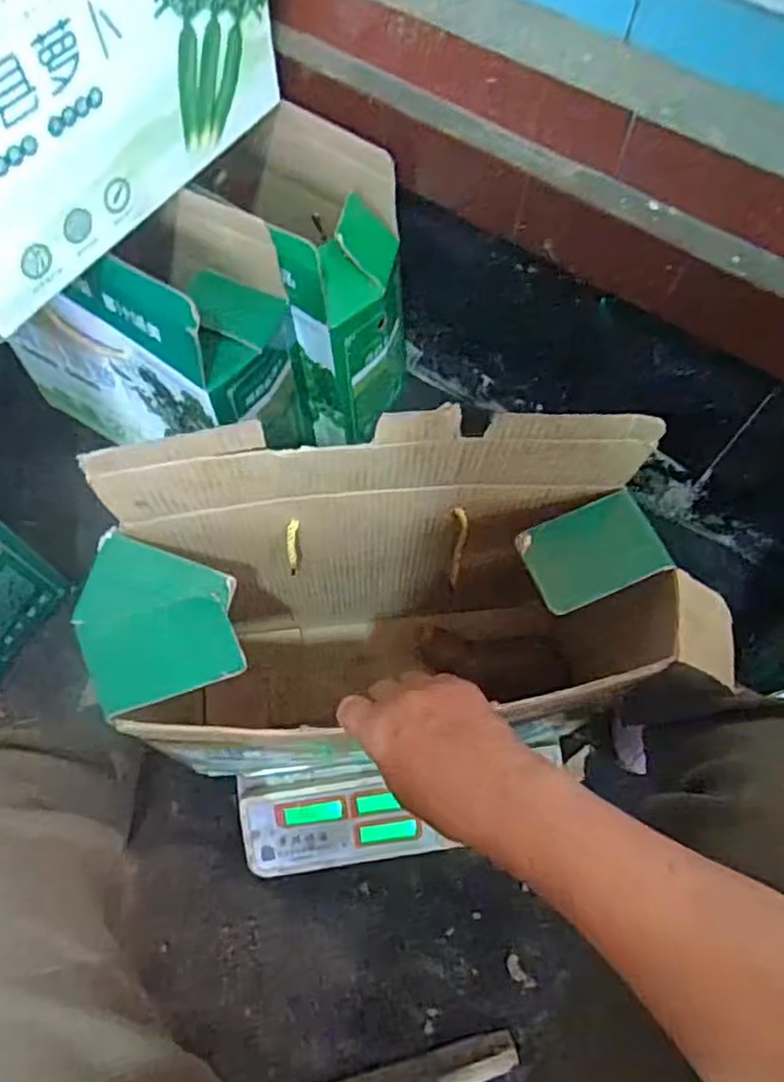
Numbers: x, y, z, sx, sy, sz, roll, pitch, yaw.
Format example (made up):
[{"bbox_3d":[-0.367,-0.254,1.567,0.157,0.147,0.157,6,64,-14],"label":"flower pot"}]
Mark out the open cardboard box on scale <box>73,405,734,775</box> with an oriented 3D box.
[{"bbox_3d":[0.011,0.065,0.538,0.411,0.344,0.155,-3,65,-2],"label":"open cardboard box on scale"}]

